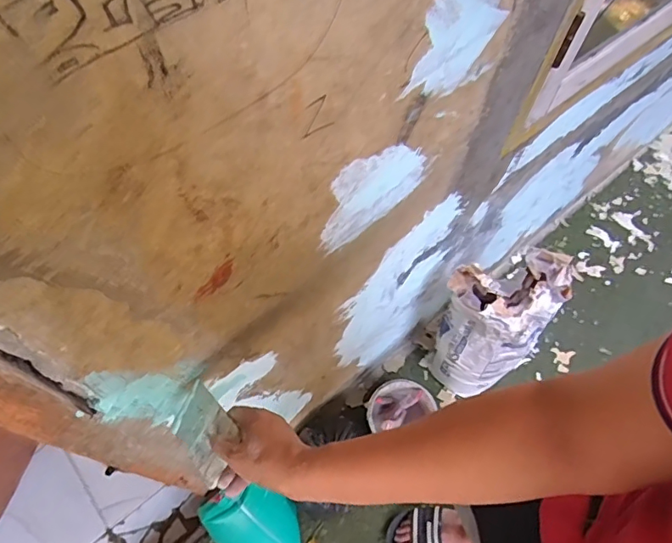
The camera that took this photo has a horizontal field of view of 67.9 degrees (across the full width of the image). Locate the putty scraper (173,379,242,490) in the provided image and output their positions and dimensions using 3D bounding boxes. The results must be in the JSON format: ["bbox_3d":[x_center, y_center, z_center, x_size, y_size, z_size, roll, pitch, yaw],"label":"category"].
[{"bbox_3d":[-0.155,0.186,0.582,0.096,0.006,0.078,37,102,37],"label":"putty scraper"}]

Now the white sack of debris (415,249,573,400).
[{"bbox_3d":[0.344,0.134,1.167,0.207,0.526,0.170,36,68,17],"label":"white sack of debris"}]

